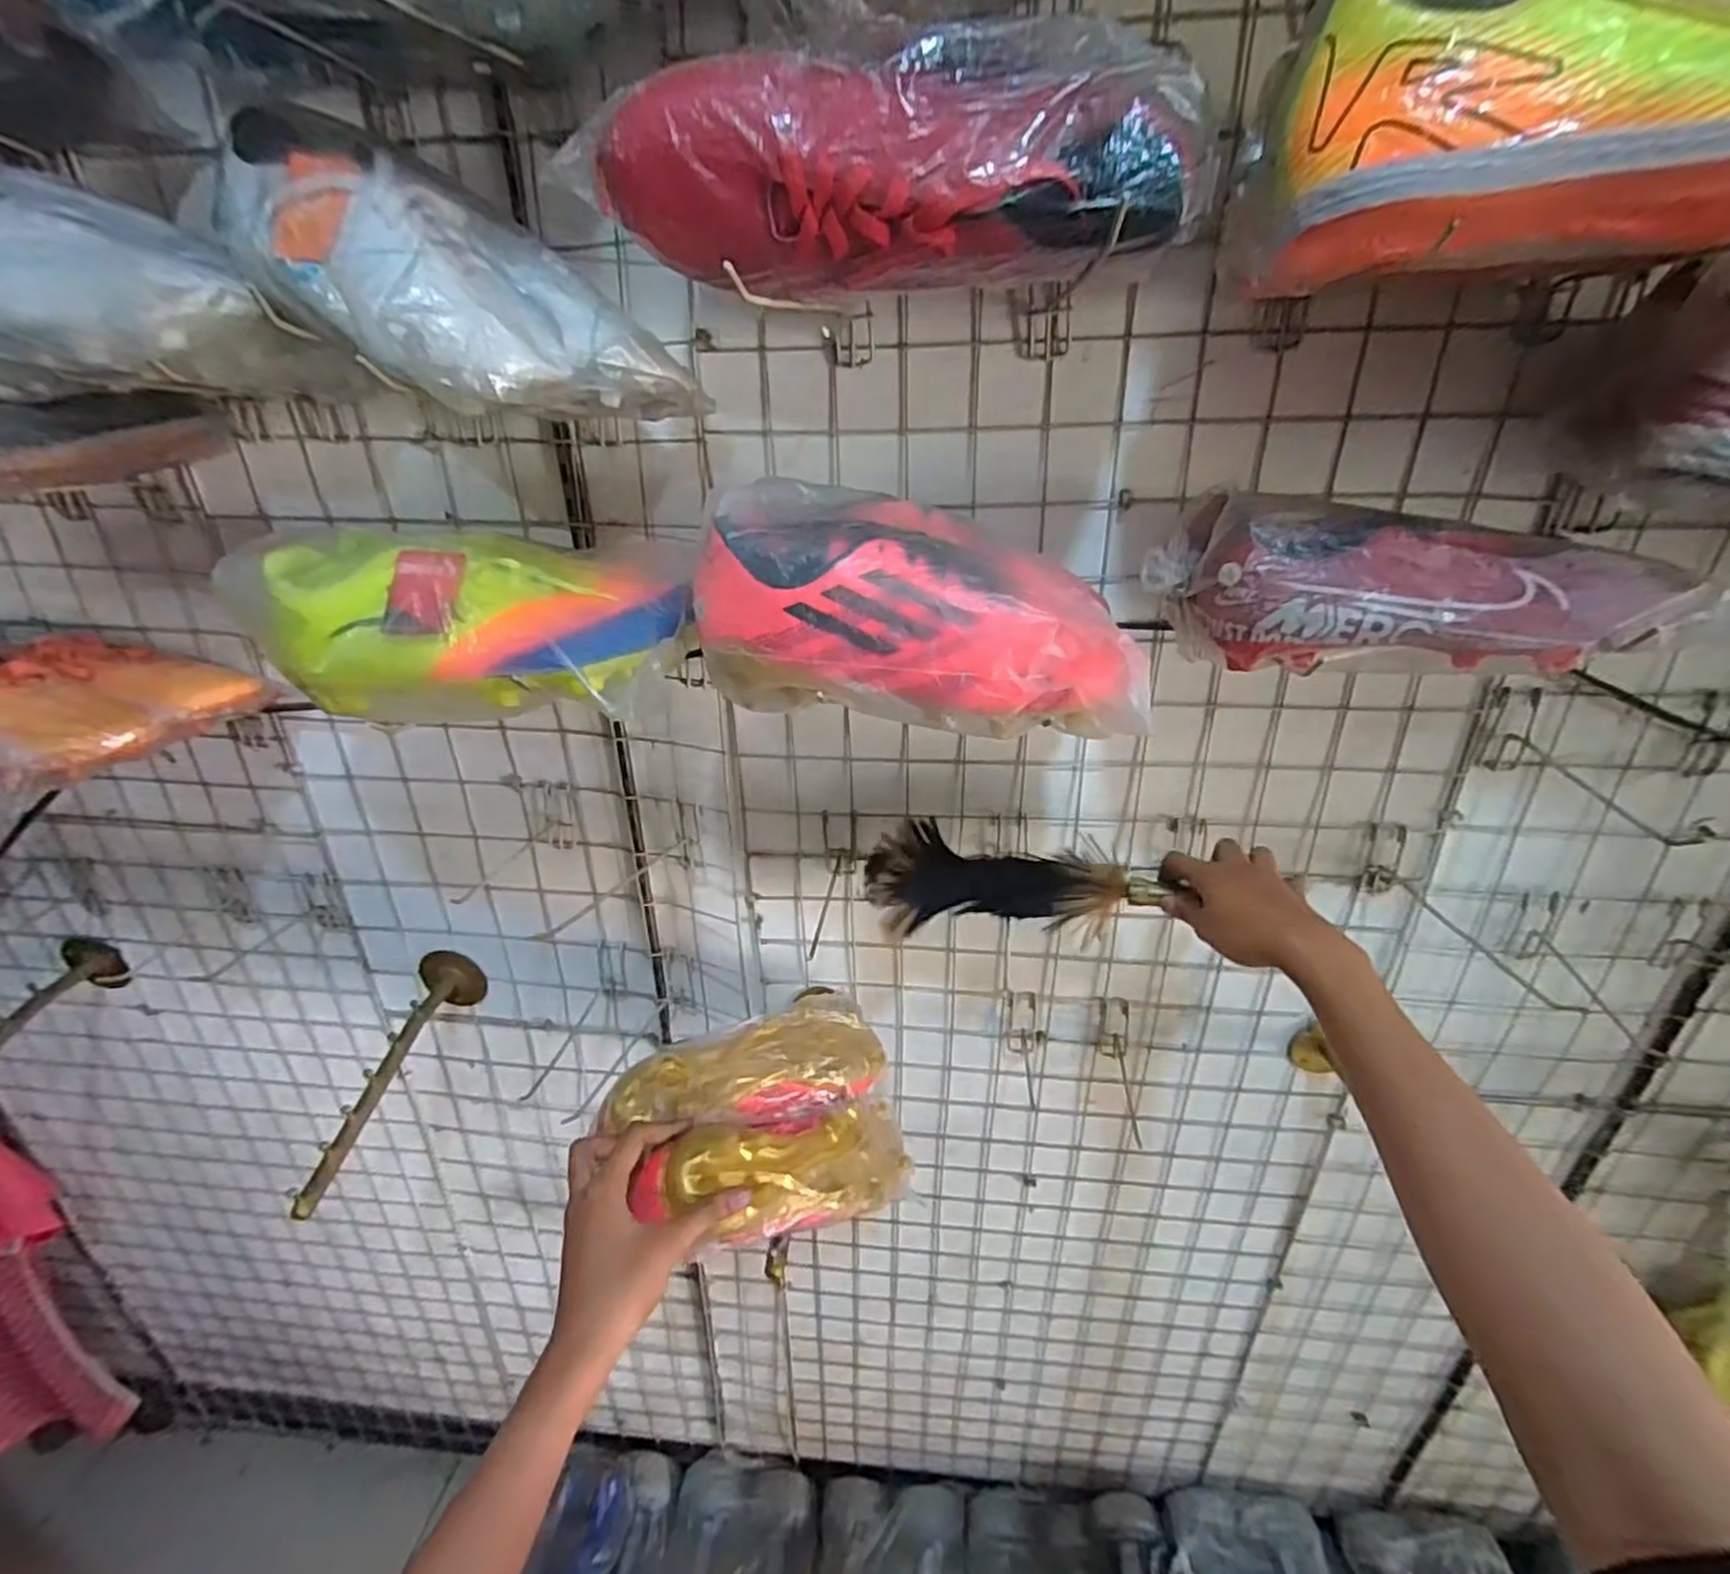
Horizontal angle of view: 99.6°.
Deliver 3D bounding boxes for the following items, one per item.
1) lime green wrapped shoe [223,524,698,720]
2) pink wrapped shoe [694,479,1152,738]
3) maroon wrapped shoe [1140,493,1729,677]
[{"bbox_3d":[-0.250,-0.105,0.467,0.297,0.090,0.125,7,27,15],"label":"lime green wrapped shoe"},{"bbox_3d":[0.034,-0.109,0.442,0.254,0.115,0.119,5,27,10],"label":"pink wrapped shoe"},{"bbox_3d":[0.306,-0.115,0.424,0.265,0.082,0.096,7,27,15],"label":"maroon wrapped shoe"}]

